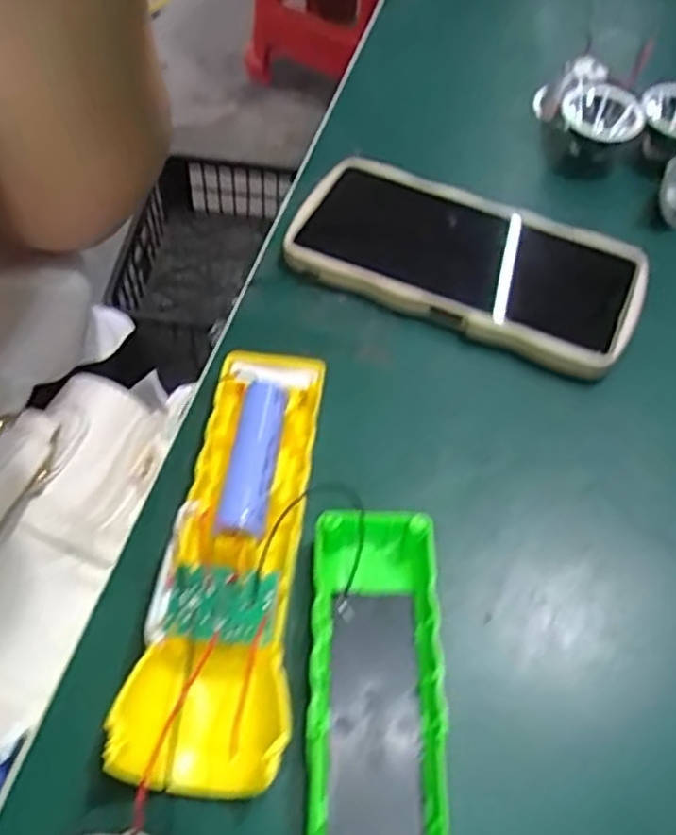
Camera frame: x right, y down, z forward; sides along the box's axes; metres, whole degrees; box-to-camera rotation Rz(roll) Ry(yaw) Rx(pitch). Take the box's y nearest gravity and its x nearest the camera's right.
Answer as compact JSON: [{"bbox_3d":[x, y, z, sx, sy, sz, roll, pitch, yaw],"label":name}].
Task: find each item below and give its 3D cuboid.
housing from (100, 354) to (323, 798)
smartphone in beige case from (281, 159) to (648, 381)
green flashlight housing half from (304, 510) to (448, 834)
[{"bbox_3d":[-0.034,0.044,0.263,0.051,0.031,0.163,10,56,1],"label":"housing"},{"bbox_3d":[0.062,-0.079,0.356,0.165,0.018,0.081,24,58,10],"label":"smartphone in beige case"},{"bbox_3d":[0.010,0.105,0.224,0.049,0.024,0.161,2,56,-4],"label":"green flashlight housing half"}]

